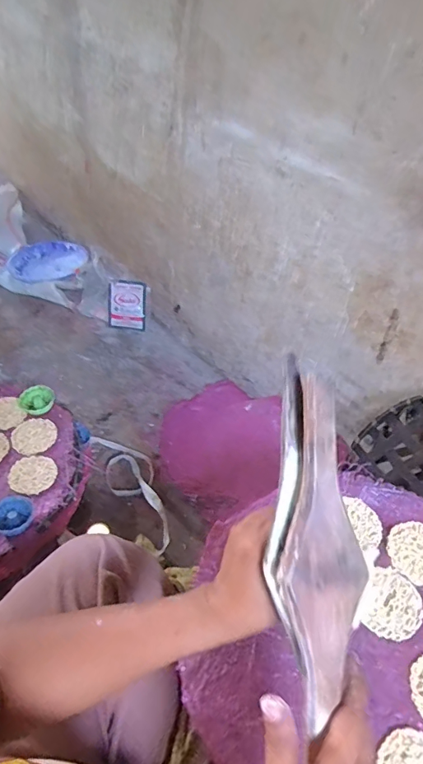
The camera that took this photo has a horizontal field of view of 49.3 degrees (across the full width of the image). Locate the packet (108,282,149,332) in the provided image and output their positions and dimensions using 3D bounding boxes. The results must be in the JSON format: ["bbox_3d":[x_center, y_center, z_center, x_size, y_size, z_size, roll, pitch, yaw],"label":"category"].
[{"bbox_3d":[-0.206,-0.187,1.140,0.089,0.123,0.021,4,32,-9],"label":"packet"}]

